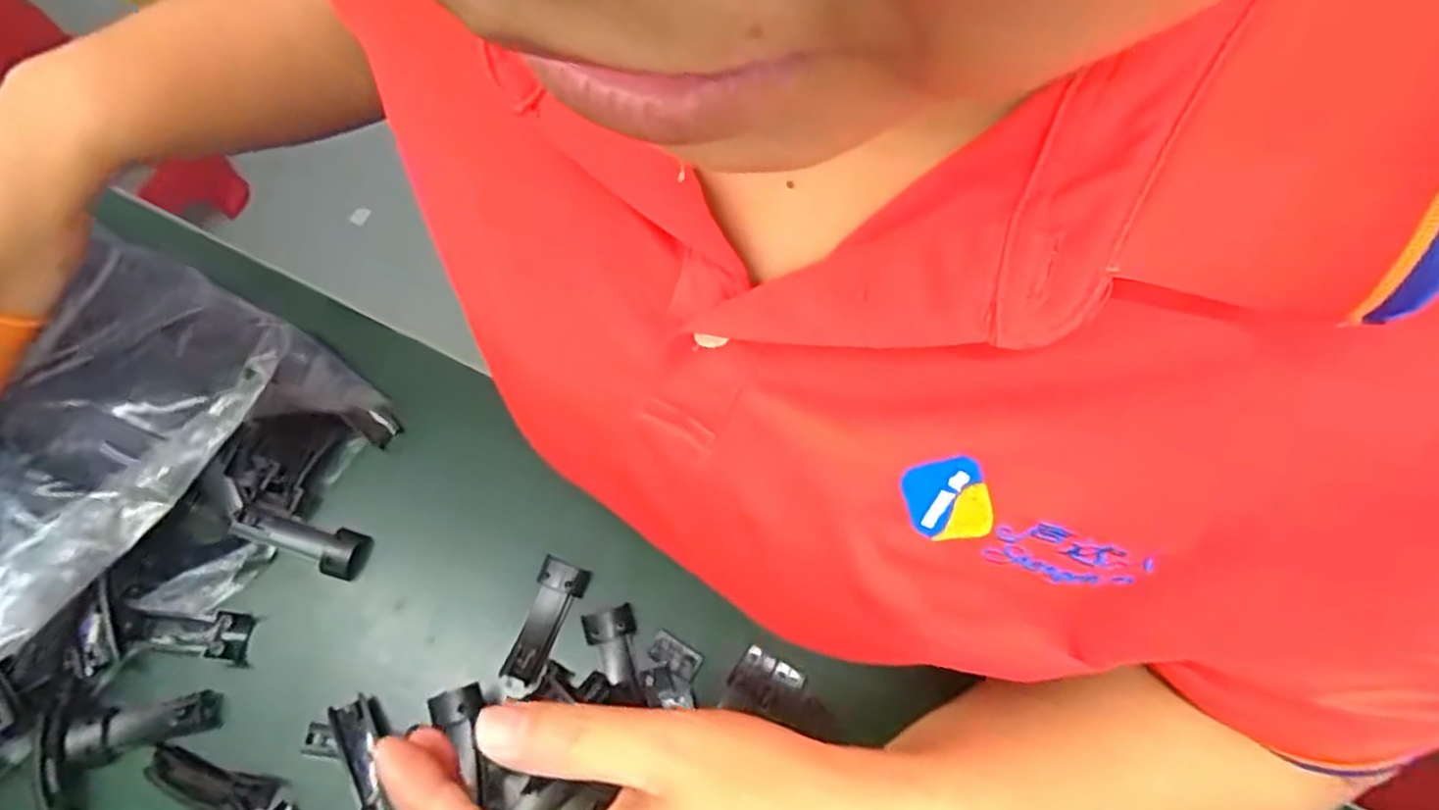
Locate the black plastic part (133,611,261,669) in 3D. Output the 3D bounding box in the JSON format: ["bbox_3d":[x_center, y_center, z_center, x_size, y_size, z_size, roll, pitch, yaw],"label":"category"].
[{"bbox_3d":[-0.262,0.112,0.384,0.055,0.014,0.023,10,68,4],"label":"black plastic part"}]

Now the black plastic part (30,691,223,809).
[{"bbox_3d":[-0.281,0.161,0.359,0.078,0.019,0.050,-5,68,-2],"label":"black plastic part"}]

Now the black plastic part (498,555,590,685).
[{"bbox_3d":[-0.088,0.107,0.387,0.024,0.012,0.059,18,69,7],"label":"black plastic part"}]

